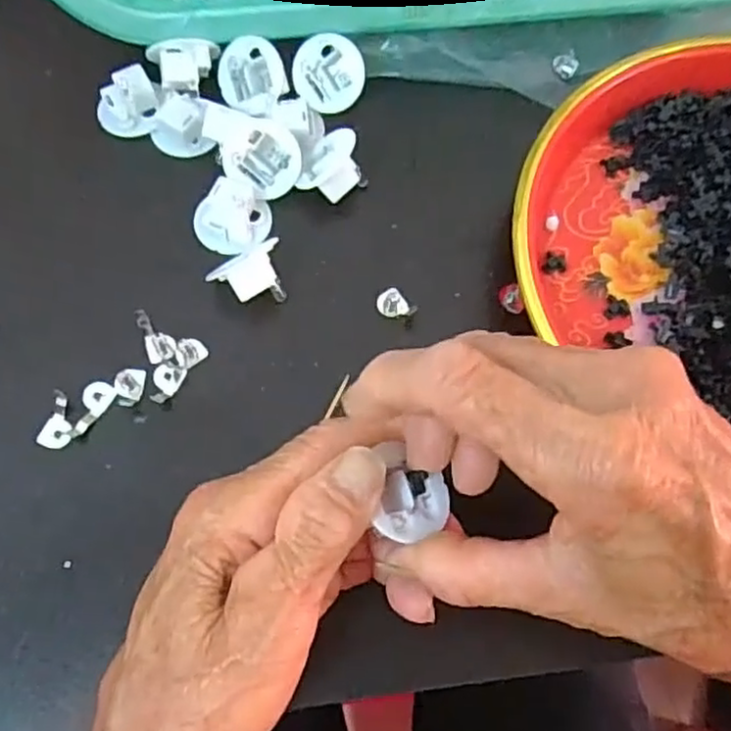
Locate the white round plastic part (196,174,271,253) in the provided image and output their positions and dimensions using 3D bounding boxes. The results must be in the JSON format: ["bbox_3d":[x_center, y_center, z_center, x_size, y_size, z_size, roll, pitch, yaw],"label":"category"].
[{"bbox_3d":[-0.056,-0.063,0.299,0.029,0.013,0.030,1,70,-2],"label":"white round plastic part"}]

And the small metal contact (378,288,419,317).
[{"bbox_3d":[0.012,-0.025,0.292,0.016,0.004,0.012,44,74,12],"label":"small metal contact"}]

